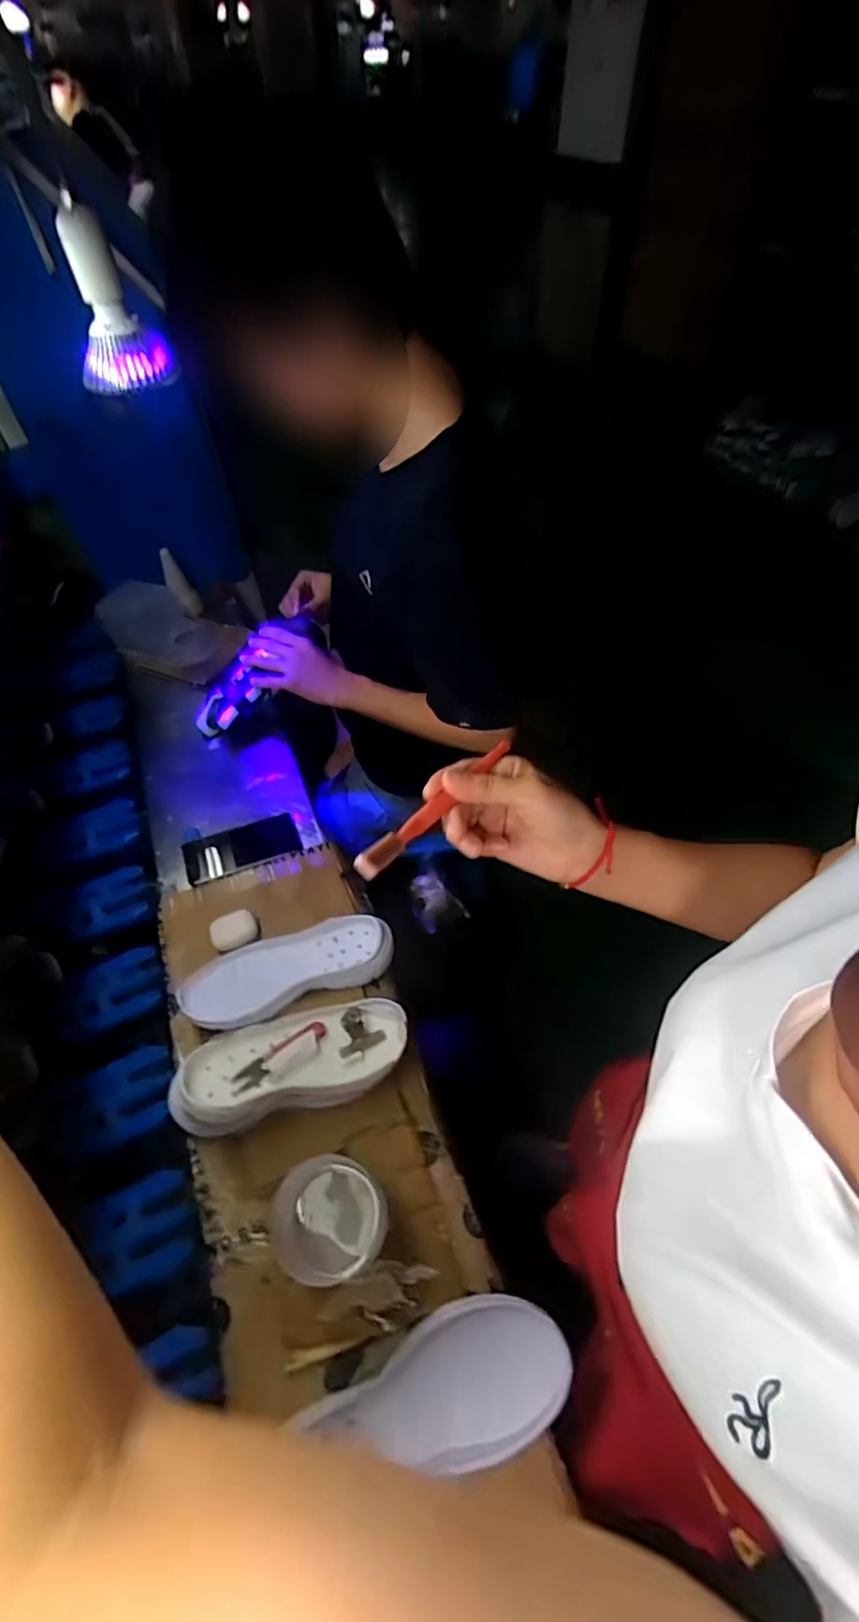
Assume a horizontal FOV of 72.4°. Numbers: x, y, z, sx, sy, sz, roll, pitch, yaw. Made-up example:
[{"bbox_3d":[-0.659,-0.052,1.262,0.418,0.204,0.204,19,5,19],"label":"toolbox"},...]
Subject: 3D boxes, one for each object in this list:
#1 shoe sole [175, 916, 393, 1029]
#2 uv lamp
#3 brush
[{"bbox_3d":[-0.168,0.189,0.708,0.245,0.028,0.092,-17,54,-11],"label":"shoe sole"},{"bbox_3d":[-0.299,-0.468,0.544,0.074,0.120,0.071,-37,60,-24],"label":"uv lamp"},{"bbox_3d":[0.006,-0.005,0.354,0.016,0.018,0.165,24,35,19],"label":"brush"}]

